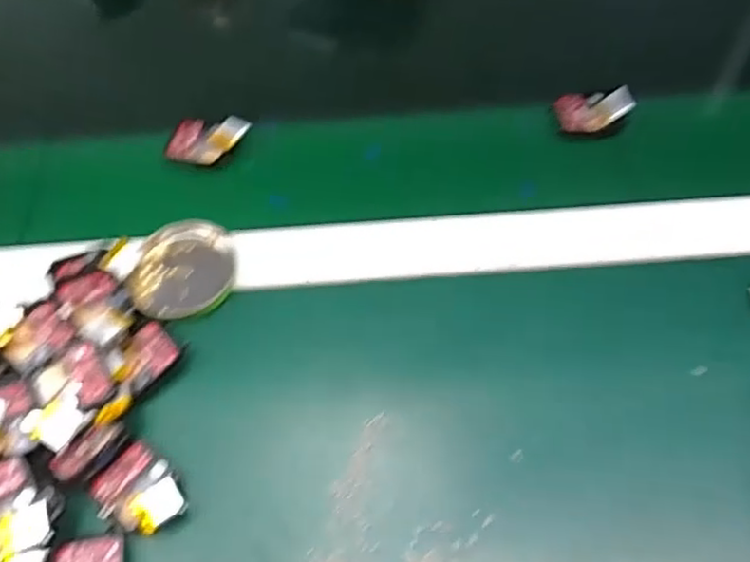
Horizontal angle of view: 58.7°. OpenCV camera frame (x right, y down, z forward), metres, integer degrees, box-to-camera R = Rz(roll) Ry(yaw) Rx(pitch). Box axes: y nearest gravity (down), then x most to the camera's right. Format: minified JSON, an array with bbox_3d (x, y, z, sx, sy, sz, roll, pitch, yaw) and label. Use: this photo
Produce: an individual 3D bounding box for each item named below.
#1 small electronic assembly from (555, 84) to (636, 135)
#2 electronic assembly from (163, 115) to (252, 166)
[{"bbox_3d":[0.152,-0.121,0.465,0.049,0.016,0.033,5,60,7],"label":"small electronic assembly"},{"bbox_3d":[-0.118,-0.098,0.470,0.055,0.021,0.031,3,60,5],"label":"electronic assembly"}]

